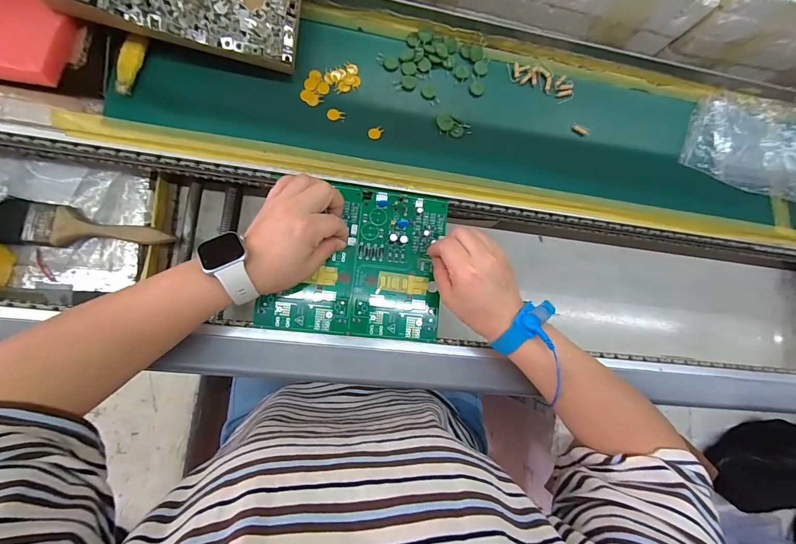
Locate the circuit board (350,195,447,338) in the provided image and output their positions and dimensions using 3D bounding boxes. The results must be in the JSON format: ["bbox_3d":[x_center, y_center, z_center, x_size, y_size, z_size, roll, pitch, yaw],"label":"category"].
[{"bbox_3d":[0.002,-0.008,0.385,0.095,0.007,0.154,7,84,-8],"label":"circuit board"}]

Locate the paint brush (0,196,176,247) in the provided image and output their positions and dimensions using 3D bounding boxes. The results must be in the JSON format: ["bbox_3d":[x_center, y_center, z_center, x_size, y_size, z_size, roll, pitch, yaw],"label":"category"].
[{"bbox_3d":[-0.366,-0.048,0.403,0.195,0.025,0.051,9,84,-8],"label":"paint brush"}]

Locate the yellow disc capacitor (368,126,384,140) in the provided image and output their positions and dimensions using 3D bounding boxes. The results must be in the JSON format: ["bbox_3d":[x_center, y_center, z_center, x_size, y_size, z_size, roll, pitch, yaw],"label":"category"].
[{"bbox_3d":[-0.024,-0.154,0.387,0.018,0.004,0.012,-31,90,-10],"label":"yellow disc capacitor"}]

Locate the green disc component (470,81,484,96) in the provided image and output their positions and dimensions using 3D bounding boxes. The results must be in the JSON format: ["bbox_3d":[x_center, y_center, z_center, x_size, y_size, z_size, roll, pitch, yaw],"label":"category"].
[{"bbox_3d":[0.093,-0.216,0.412,0.016,0.004,0.016,1,85,-9],"label":"green disc component"}]

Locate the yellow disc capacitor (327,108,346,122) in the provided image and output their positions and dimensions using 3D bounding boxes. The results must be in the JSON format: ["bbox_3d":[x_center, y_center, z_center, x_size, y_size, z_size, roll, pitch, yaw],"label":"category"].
[{"bbox_3d":[-0.067,-0.172,0.383,0.019,0.004,0.014,6,84,-8],"label":"yellow disc capacitor"}]

